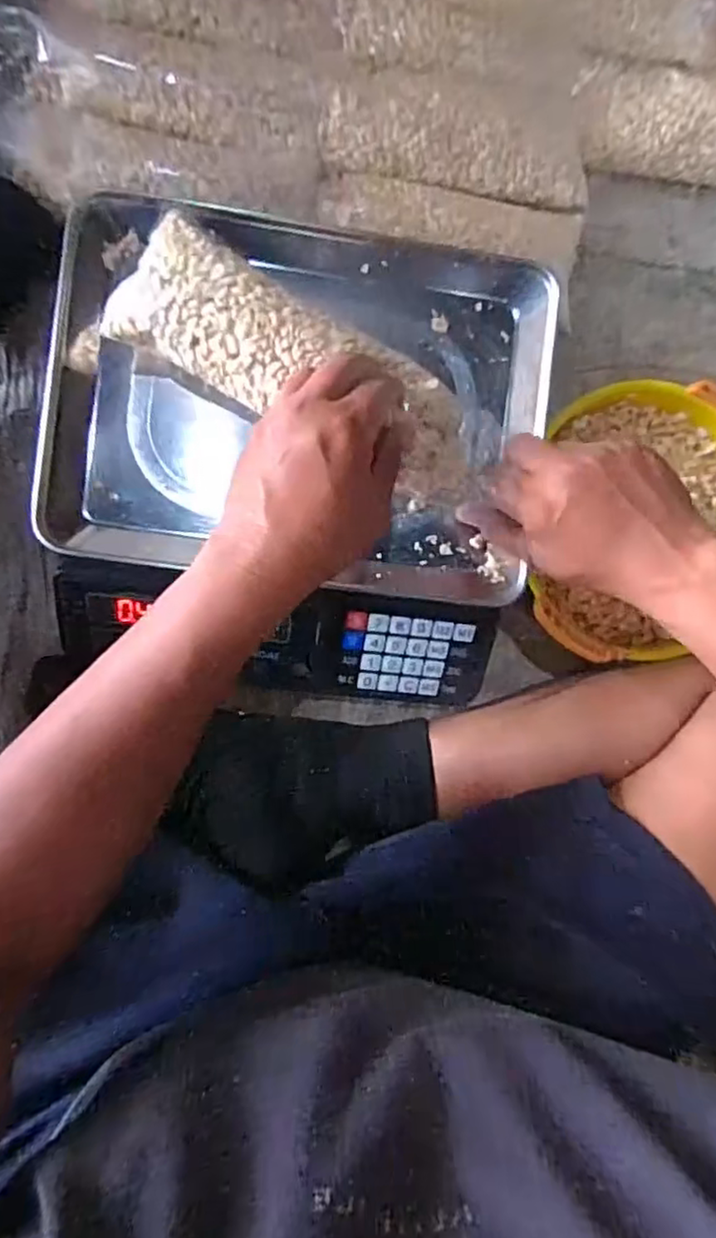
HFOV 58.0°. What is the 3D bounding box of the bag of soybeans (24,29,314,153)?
[{"bbox_3d":[-0.133,-0.398,0.485,0.207,0.037,0.073,11,90,-7],"label":"bag of soybeans"}]

